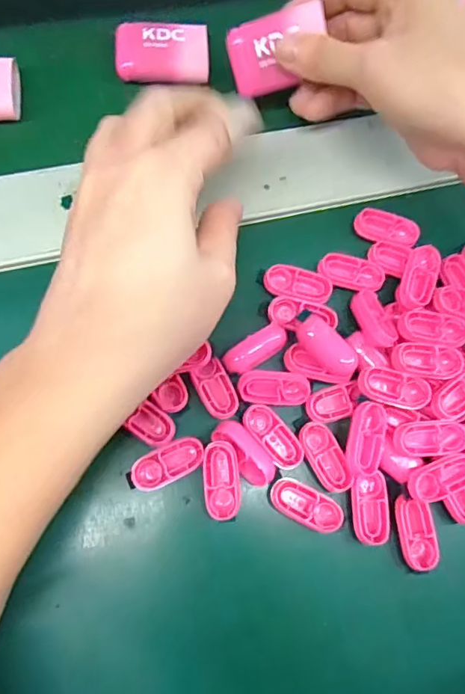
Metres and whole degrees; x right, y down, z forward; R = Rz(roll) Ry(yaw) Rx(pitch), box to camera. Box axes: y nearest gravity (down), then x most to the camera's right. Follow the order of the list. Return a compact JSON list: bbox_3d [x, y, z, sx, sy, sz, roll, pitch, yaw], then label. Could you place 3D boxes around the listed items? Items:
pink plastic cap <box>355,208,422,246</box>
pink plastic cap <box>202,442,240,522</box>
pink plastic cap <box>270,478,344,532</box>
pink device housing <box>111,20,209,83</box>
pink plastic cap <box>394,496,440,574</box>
[{"bbox_3d":[0.082,-0.062,0.271,0.034,0.007,0.017,16,73,4],"label":"pink plastic cap"},{"bbox_3d":[-0.005,0.060,0.231,0.016,0.010,0.034,-4,89,-2],"label":"pink plastic cap"},{"bbox_3d":[0.034,0.072,0.232,0.034,0.006,0.015,29,74,8],"label":"pink plastic cap"},{"bbox_3d":[-0.039,-0.166,0.287,0.051,0.012,0.032,-1,73,-1],"label":"pink device housing"},{"bbox_3d":[0.086,0.086,0.236,0.016,0.005,0.032,-7,73,-3],"label":"pink plastic cap"}]

